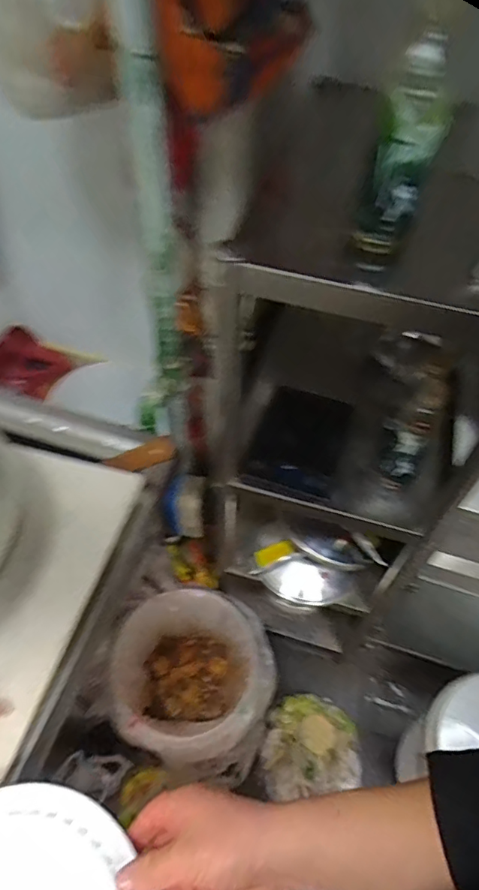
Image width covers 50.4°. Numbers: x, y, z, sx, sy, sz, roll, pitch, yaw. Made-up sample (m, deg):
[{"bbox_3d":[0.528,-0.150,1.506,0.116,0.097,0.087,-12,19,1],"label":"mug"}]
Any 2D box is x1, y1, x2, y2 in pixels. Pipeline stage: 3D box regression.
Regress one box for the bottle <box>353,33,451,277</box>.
[{"bbox_3d":[0.156,-0.276,0.503,0.069,0.205,0.059,15,52,9],"label":"bottle"}]

